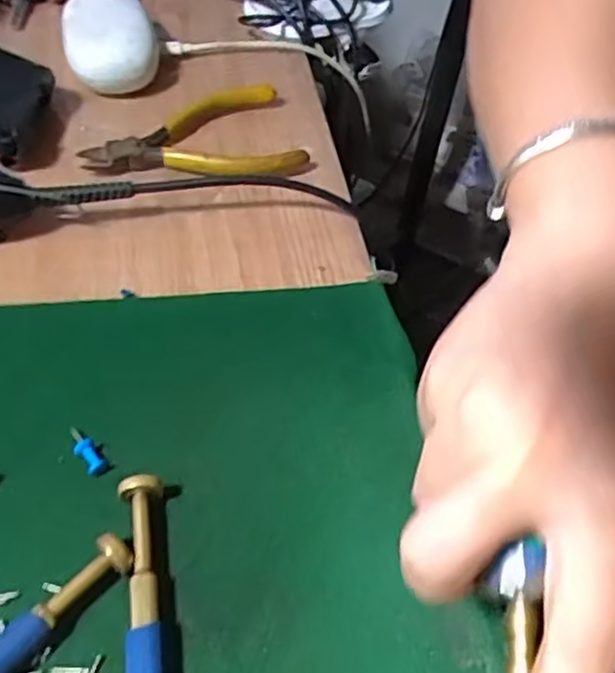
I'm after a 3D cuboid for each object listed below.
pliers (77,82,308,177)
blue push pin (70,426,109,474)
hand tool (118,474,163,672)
[{"bbox_3d":[-0.067,-0.113,0.391,0.120,0.015,0.076,-14,53,-16],"label":"pliers"},{"bbox_3d":[-0.084,0.043,0.257,0.008,0.007,0.022,-29,58,-26],"label":"blue push pin"},{"bbox_3d":[-0.052,0.090,0.216,0.013,0.015,0.092,-6,51,-10],"label":"hand tool"}]

